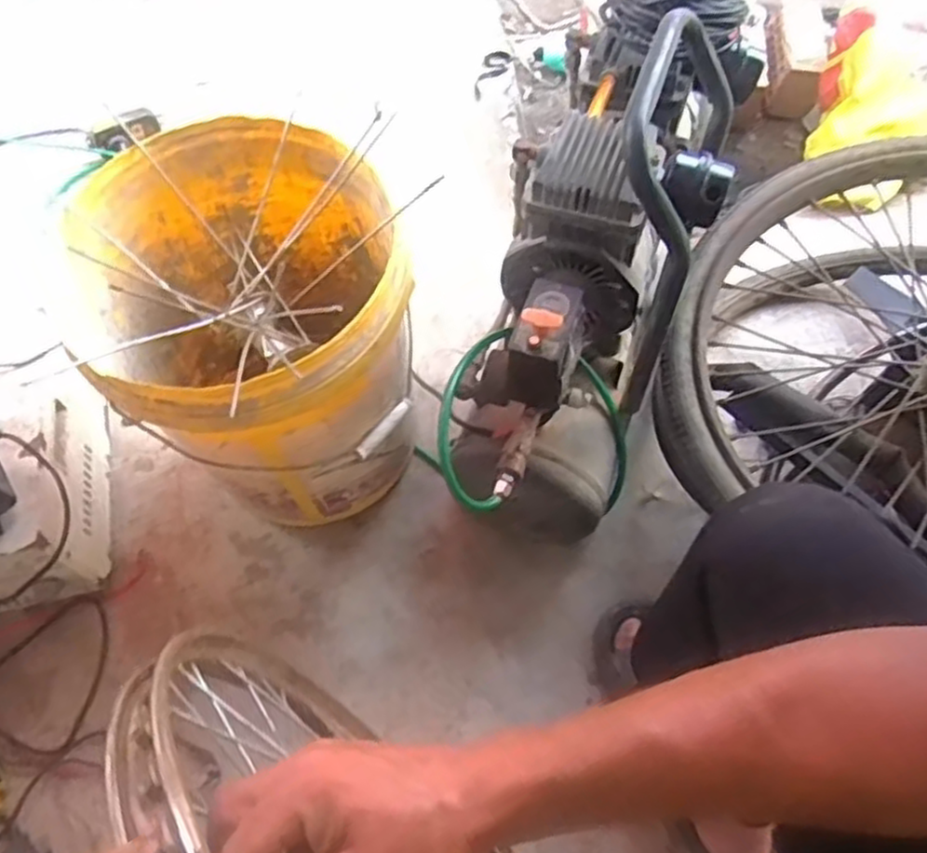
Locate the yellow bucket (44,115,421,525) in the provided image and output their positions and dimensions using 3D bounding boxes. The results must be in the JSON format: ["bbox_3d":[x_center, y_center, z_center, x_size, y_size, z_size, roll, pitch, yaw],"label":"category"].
[{"bbox_3d":[-0.205,-0.096,0.771,0.286,0.319,0.314,0,66,0],"label":"yellow bucket"}]

